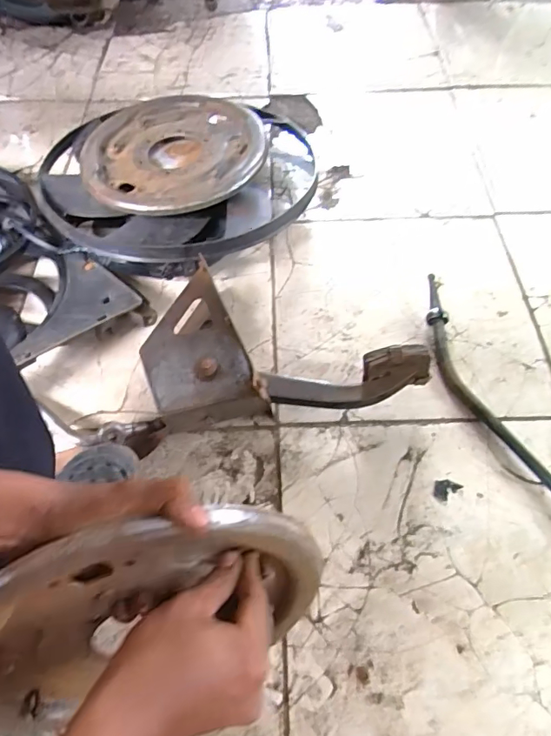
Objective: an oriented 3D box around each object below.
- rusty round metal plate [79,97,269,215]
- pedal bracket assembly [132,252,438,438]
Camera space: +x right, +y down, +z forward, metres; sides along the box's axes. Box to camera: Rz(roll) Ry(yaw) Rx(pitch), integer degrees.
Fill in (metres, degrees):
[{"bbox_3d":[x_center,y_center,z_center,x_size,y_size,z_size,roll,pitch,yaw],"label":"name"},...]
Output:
[{"bbox_3d":[-0.161,-0.354,0.811,0.287,0.036,0.269,0,59,1],"label":"rusty round metal plate"},{"bbox_3d":[0.004,-0.039,0.697,0.373,0.112,0.225,-3,61,1],"label":"pedal bracket assembly"}]

